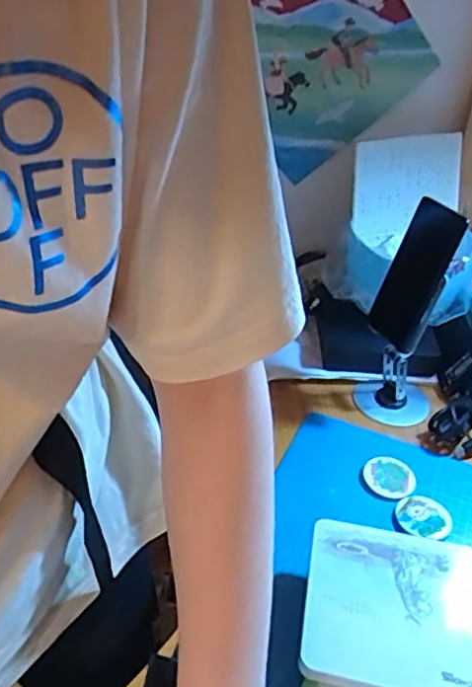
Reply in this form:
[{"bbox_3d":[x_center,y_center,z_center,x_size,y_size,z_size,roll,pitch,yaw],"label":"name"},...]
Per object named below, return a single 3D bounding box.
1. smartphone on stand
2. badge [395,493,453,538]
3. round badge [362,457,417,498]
[{"bbox_3d":[0.202,-0.075,0.691,0.010,0.163,0.082,4,27,-32],"label":"smartphone on stand"},{"bbox_3d":[0.195,0.180,0.634,0.055,0.009,0.052,-1,37,1],"label":"badge"},{"bbox_3d":[0.170,0.149,0.676,0.057,0.009,0.052,3,36,-2],"label":"round badge"}]

